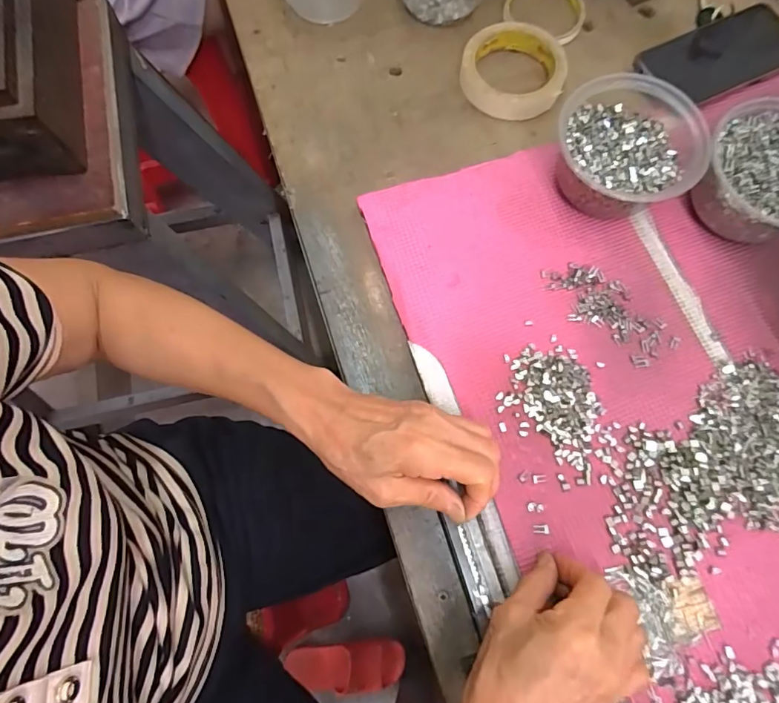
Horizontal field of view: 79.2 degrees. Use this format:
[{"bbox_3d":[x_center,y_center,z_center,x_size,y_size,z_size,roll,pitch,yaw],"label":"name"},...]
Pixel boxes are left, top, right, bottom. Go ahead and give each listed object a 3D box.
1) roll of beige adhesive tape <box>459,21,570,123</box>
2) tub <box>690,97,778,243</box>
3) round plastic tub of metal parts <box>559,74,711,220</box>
[{"bbox_3d":[0.119,-0.274,0.454,0.096,0.018,0.093,0,74,1],"label":"roll of beige adhesive tape"},{"bbox_3d":[0.312,-0.142,0.391,0.113,0.057,0.108,0,74,1],"label":"tub"},{"bbox_3d":[0.194,-0.164,0.394,0.109,0.057,0.112,0,74,1],"label":"round plastic tub of metal parts"}]

